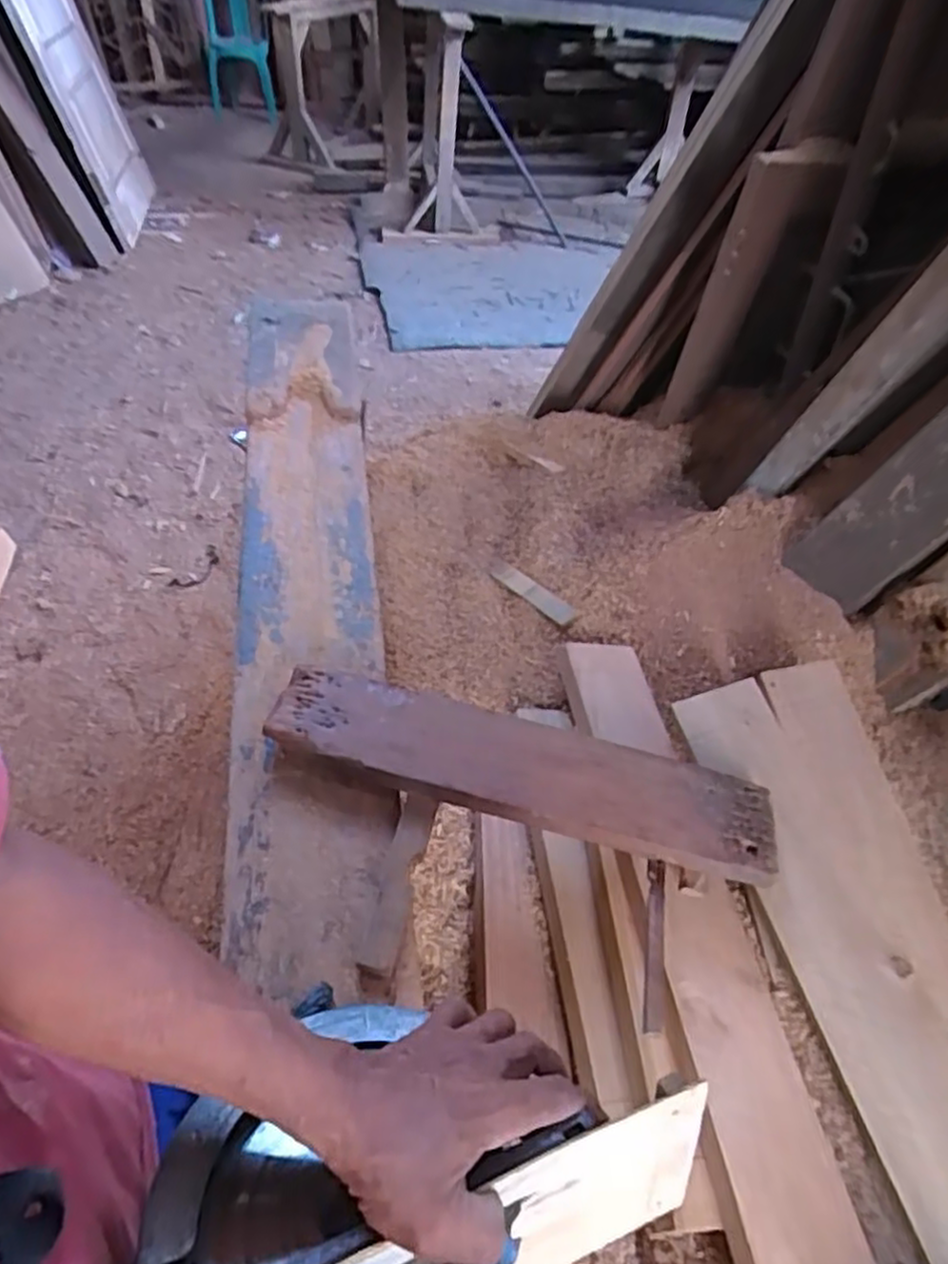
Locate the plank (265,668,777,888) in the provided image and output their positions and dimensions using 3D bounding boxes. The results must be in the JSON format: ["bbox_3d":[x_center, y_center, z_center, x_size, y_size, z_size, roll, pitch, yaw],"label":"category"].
[{"bbox_3d":[0.047,0.143,0.768,0.531,0.031,0.116,14,46,6],"label":"plank"}]

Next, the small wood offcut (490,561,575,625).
[{"bbox_3d":[0.088,-0.070,1.163,0.037,0.015,0.203,-25,41,-23],"label":"small wood offcut"}]

